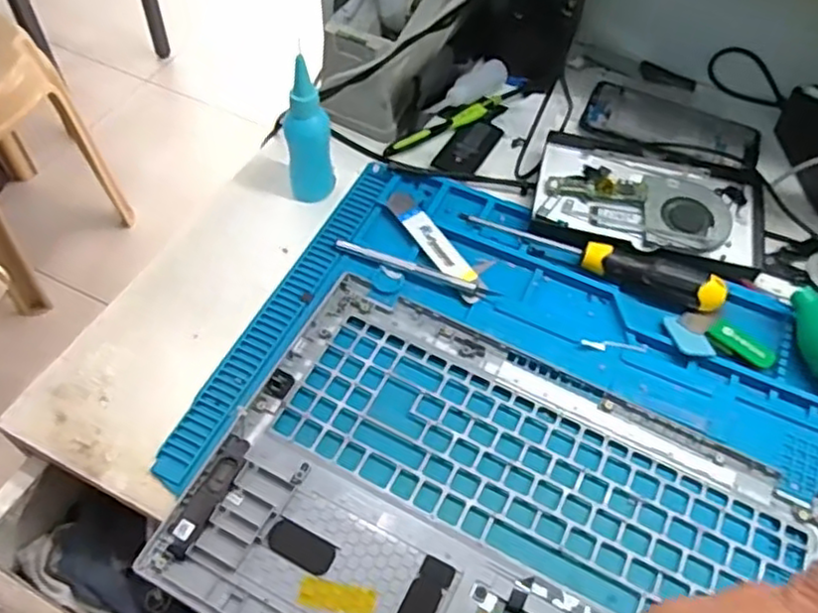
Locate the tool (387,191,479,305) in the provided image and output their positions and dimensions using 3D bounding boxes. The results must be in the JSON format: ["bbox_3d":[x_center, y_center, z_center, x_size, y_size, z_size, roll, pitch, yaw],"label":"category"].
[{"bbox_3d":[0.020,-0.051,0.530,0.024,0.010,0.118,-29,58,-17],"label":"tool"}]

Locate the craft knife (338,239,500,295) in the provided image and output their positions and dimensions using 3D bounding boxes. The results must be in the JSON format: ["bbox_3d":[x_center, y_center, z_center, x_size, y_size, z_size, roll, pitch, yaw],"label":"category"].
[{"bbox_3d":[0.005,-0.028,0.510,0.125,0.012,0.012,18,57,15],"label":"craft knife"}]

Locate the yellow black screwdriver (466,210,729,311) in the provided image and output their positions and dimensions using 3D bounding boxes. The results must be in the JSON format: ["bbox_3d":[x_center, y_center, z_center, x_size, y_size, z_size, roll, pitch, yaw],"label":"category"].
[{"bbox_3d":[0.138,-0.037,0.522,0.200,0.026,0.024,18,57,15],"label":"yellow black screwdriver"}]

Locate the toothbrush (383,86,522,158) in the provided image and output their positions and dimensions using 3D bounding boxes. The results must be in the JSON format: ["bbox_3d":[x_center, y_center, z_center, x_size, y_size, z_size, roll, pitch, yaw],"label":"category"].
[{"bbox_3d":[0.045,-0.167,0.612,0.154,0.011,0.017,-30,58,-18],"label":"toothbrush"}]

